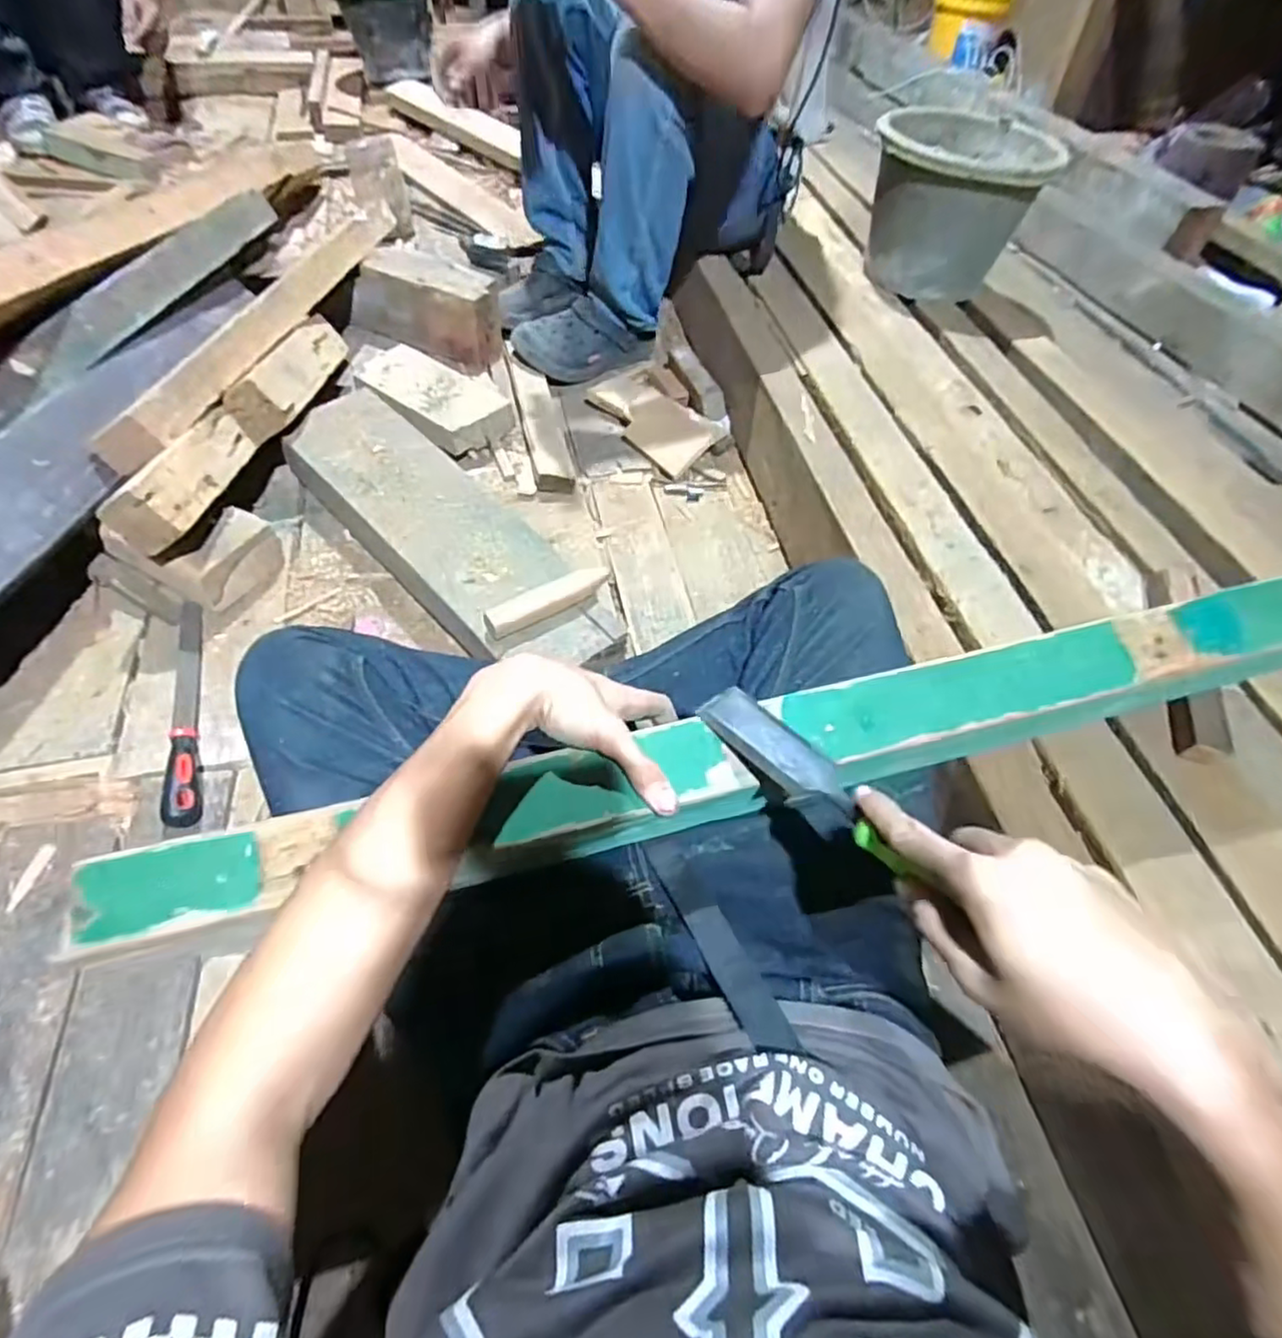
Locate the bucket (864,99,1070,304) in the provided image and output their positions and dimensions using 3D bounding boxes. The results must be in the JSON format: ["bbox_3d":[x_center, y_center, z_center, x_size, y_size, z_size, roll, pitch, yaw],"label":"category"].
[{"bbox_3d":[0.531,-0.817,1.170,0.276,0.193,0.300,13,56,7],"label":"bucket"}]

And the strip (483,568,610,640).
[{"bbox_3d":[-0.101,-0.076,0.727,0.143,0.017,0.034,-30,61,-20],"label":"strip"}]

